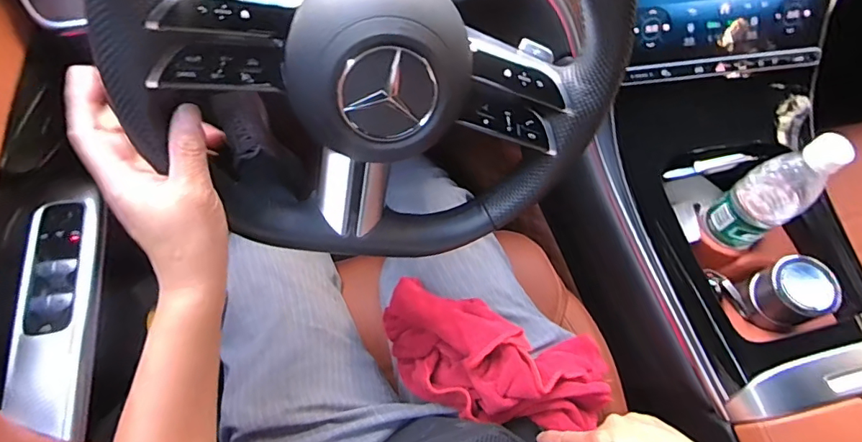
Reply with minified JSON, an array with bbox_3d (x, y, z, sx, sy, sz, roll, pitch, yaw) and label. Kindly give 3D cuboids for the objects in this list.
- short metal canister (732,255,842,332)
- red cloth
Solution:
[{"bbox_3d":[0.389,0.077,0.540,0.070,0.072,0.065,0,65,-1],"label":"short metal canister"},{"bbox_3d":[0.077,0.164,0.572,0.270,0.101,0.126,20,66,-1],"label":"red cloth"}]

